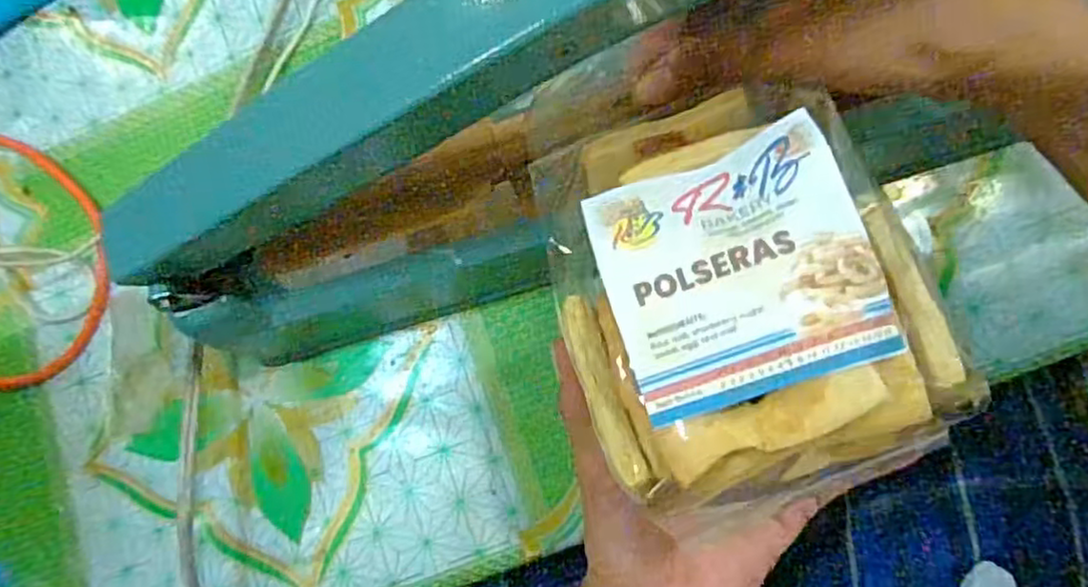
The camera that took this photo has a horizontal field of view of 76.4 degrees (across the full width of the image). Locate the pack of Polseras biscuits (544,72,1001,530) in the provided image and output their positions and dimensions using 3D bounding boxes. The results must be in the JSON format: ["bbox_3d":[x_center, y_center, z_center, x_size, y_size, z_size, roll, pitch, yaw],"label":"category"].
[{"bbox_3d":[0.053,-0.006,0.200,0.092,0.045,0.122,-19,71,10],"label":"pack of Polseras biscuits"}]

